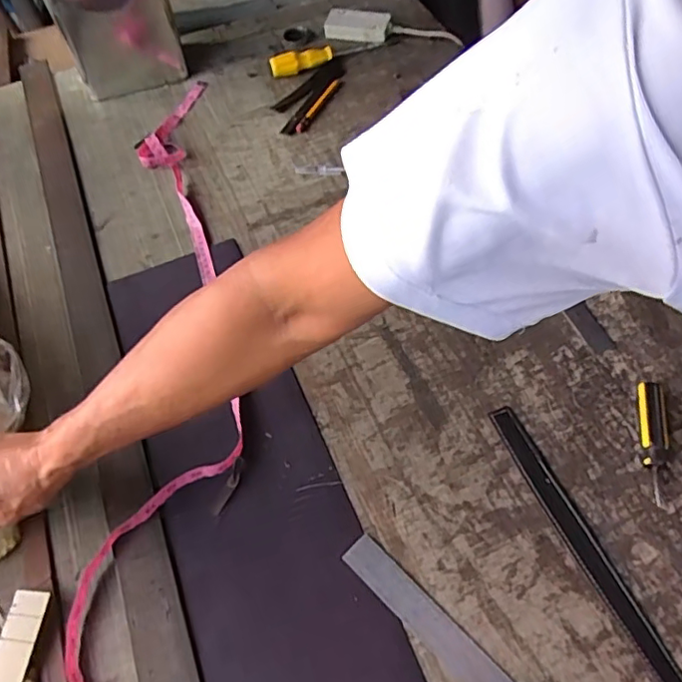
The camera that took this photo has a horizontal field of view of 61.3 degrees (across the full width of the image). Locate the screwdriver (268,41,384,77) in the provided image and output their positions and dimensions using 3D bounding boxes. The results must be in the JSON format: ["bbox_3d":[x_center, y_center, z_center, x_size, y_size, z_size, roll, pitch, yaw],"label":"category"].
[{"bbox_3d":[-0.022,-0.436,0.877,0.176,0.024,0.032,-16,57,-8],"label":"screwdriver"}]

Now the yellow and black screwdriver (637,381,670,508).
[{"bbox_3d":[0.288,0.090,0.525,0.026,0.024,0.112,7,57,7],"label":"yellow and black screwdriver"}]

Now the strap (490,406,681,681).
[{"bbox_3d":[0.264,0.231,0.444,0.090,0.011,0.449,-29,60,-16],"label":"strap"}]

